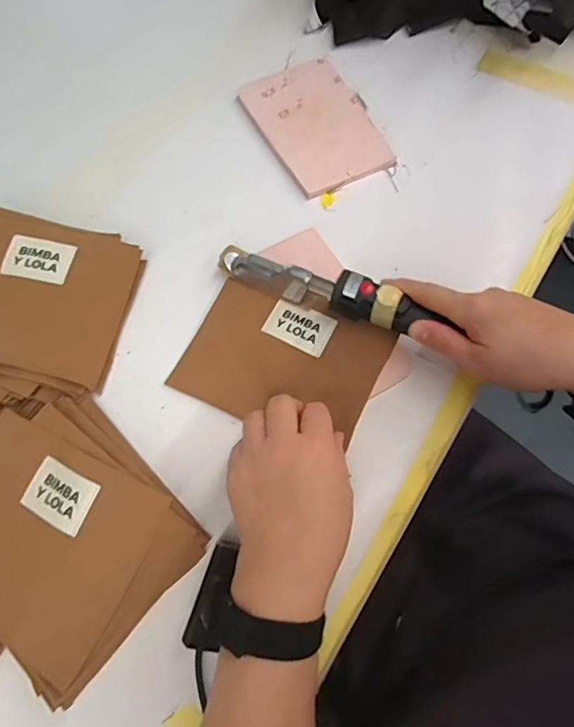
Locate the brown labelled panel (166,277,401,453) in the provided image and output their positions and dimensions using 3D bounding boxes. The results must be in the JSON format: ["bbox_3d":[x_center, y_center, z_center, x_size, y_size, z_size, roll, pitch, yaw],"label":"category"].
[{"bbox_3d":[-0.004,-0.005,0.422,0.165,0.020,0.123,25,70,11],"label":"brown labelled panel"}]

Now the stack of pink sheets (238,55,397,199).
[{"bbox_3d":[0.029,-0.265,0.530,0.114,0.010,0.180,-23,69,-7],"label":"stack of pink sheets"}]

